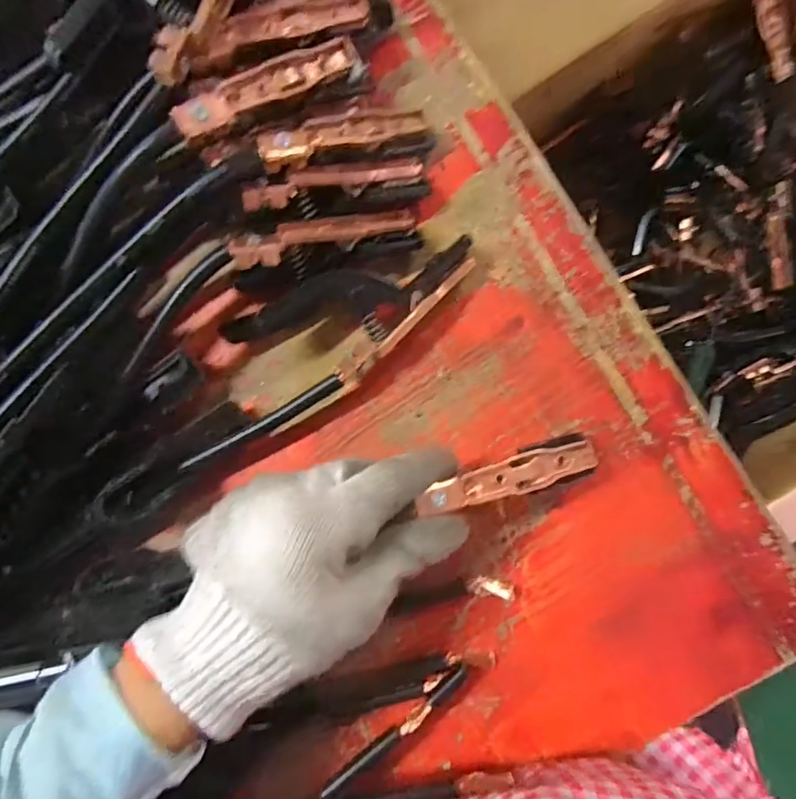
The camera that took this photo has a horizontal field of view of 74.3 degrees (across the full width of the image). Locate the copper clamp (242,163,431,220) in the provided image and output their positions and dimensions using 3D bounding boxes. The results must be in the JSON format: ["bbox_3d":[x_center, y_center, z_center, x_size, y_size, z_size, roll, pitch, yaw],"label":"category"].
[{"bbox_3d":[-0.031,-0.110,0.277,0.097,0.013,0.023,-13,86,-17],"label":"copper clamp"}]

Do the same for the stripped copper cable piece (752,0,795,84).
[{"bbox_3d":[0.336,-0.329,0.469,0.022,0.013,0.091,-48,121,0],"label":"stripped copper cable piece"}]

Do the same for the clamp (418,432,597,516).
[{"bbox_3d":[0.053,0.037,0.251,0.094,0.007,0.022,-14,85,-18],"label":"clamp"}]

